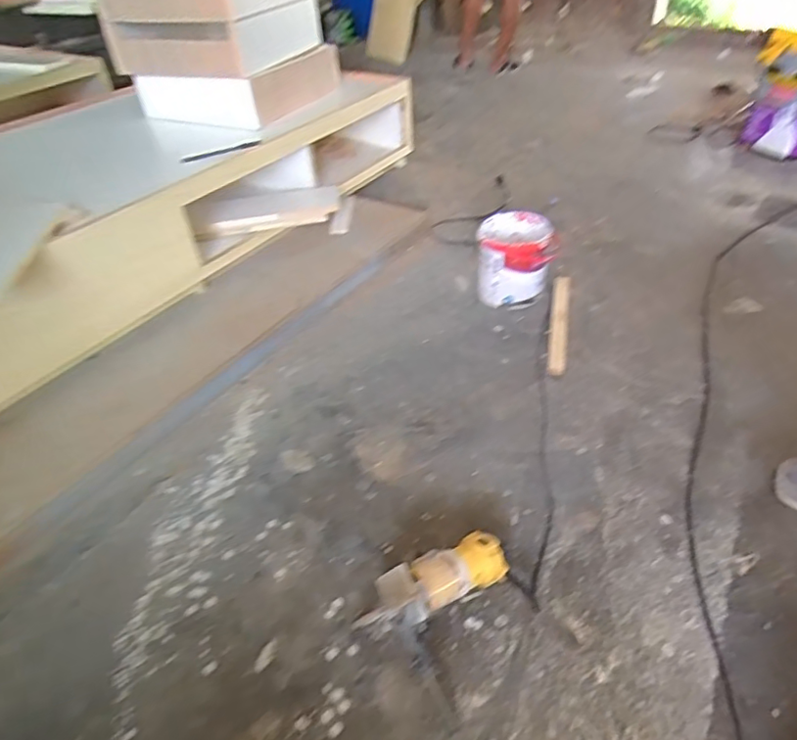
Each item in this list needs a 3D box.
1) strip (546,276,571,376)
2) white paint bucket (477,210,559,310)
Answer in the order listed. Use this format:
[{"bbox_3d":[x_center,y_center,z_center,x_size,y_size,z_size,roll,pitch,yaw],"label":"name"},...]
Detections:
[{"bbox_3d":[0.405,-0.126,1.390,0.045,0.021,0.406,8,43,13],"label":"strip"},{"bbox_3d":[0.309,-0.292,1.476,0.195,0.186,0.195,0,42,4],"label":"white paint bucket"}]

